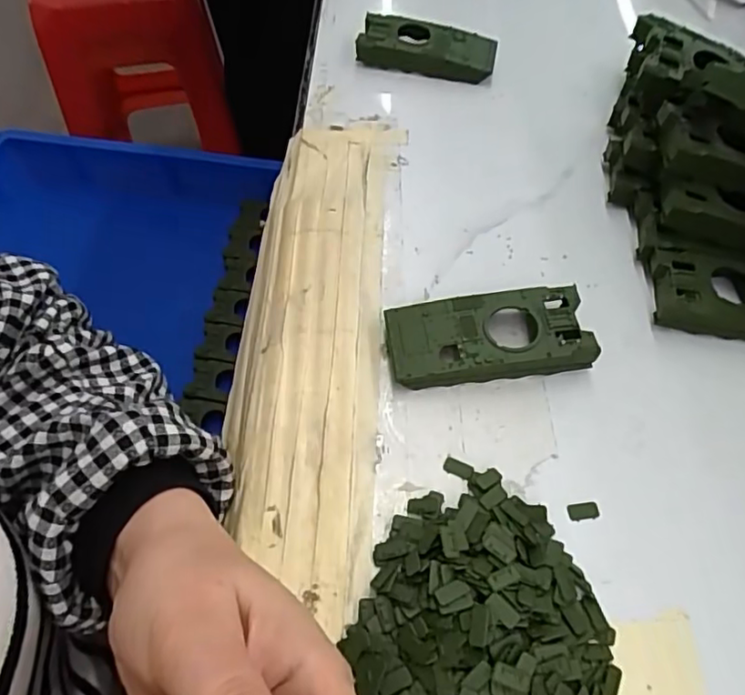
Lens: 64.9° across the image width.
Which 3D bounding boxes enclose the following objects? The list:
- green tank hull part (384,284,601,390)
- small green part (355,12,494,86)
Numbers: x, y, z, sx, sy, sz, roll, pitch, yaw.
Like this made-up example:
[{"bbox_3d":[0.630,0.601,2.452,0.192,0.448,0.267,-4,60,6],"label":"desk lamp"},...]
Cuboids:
[{"bbox_3d":[0.061,-0.006,0.312,0.104,0.020,0.048,-3,58,-4],"label":"green tank hull part"},{"bbox_3d":[0.043,-0.231,0.453,0.102,0.021,0.041,13,58,6],"label":"small green part"}]

